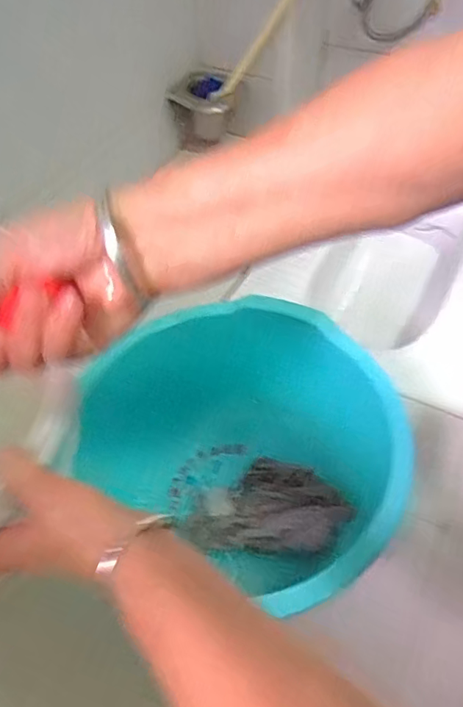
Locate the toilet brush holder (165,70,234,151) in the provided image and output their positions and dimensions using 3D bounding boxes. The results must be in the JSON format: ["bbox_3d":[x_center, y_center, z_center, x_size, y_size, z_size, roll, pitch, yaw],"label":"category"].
[{"bbox_3d":[-0.052,-0.492,1.083,0.128,0.130,0.117,7,49,8],"label":"toilet brush holder"}]

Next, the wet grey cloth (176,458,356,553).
[{"bbox_3d":[0.041,0.174,0.601,0.175,0.055,0.096,2,48,3],"label":"wet grey cloth"}]

